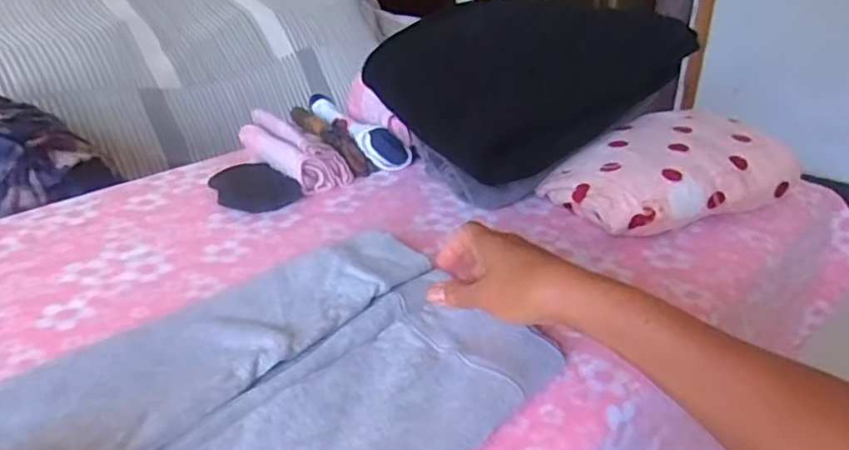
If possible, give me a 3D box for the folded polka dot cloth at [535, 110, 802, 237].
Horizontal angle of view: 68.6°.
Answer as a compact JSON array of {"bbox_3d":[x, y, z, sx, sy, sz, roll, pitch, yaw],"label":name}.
[{"bbox_3d":[0.253,-0.051,0.664,0.230,0.085,0.140,-10,29,-17],"label":"folded polka dot cloth"}]

